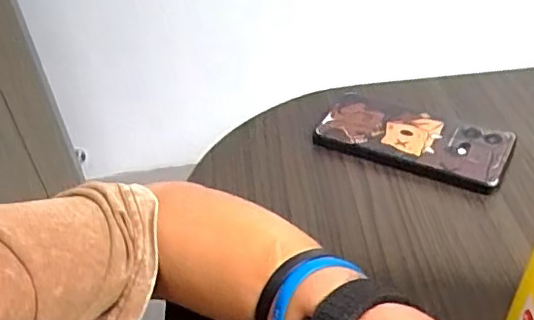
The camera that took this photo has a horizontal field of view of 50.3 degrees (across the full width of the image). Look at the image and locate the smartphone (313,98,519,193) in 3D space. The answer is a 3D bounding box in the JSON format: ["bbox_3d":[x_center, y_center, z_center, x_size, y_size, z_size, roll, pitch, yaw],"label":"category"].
[{"bbox_3d":[0.127,-0.018,0.502,0.161,0.017,0.070,18,45,25],"label":"smartphone"}]

